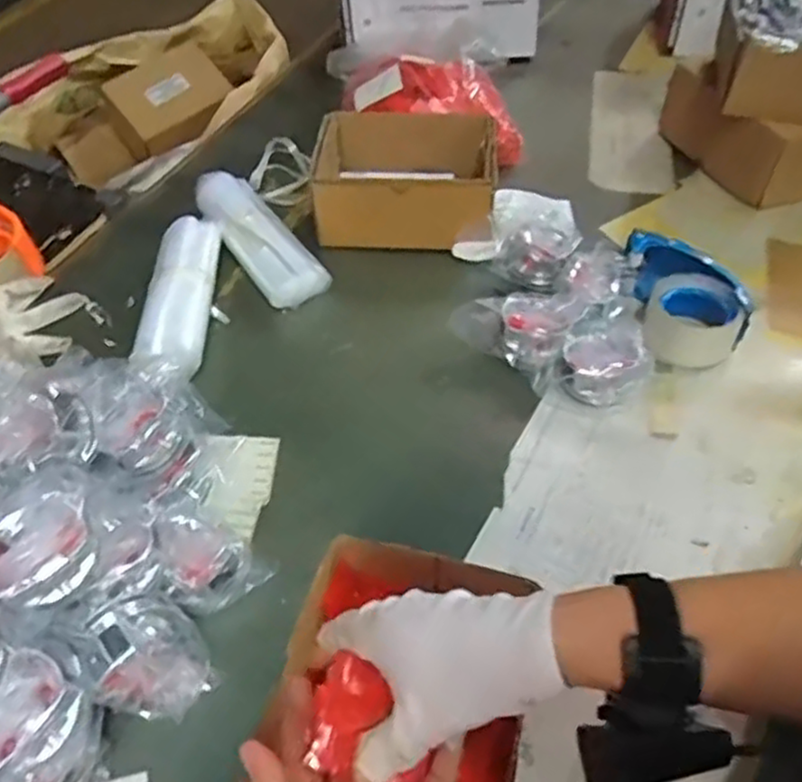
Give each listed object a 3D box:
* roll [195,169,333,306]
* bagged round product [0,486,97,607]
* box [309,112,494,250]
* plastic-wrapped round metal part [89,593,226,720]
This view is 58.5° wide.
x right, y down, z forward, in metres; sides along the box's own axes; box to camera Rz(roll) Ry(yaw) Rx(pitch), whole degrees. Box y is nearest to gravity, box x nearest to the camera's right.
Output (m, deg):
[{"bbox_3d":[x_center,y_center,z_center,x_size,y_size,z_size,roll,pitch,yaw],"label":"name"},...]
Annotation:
[{"bbox_3d":[-0.163,-0.174,0.815,0.068,0.055,0.209,-31,57,-21],"label":"roll"},{"bbox_3d":[-0.251,0.104,0.488,0.070,0.053,0.075,29,57,22],"label":"bagged round product"},{"bbox_3d":[0.003,-0.248,0.835,0.202,0.083,0.150,2,52,2],"label":"box"},{"bbox_3d":[-0.182,0.190,0.514,0.071,0.074,0.077,0,52,0],"label":"plastic-wrapped round metal part"}]

